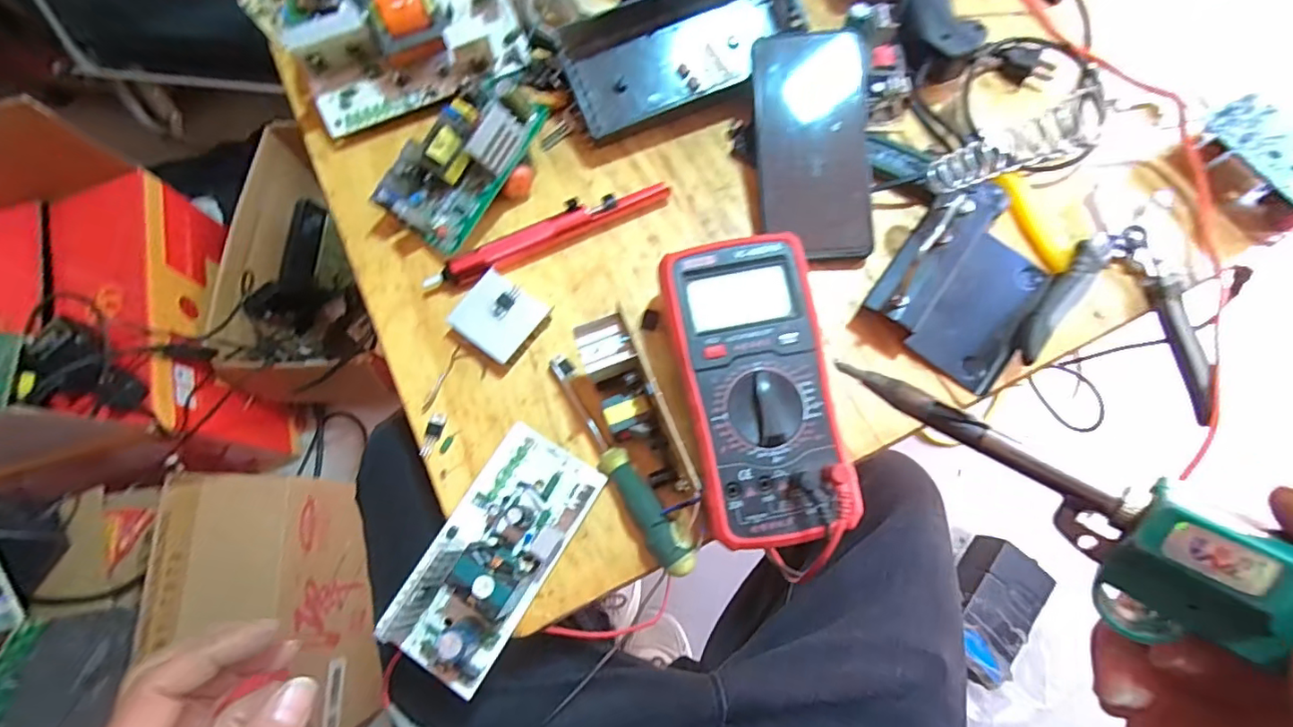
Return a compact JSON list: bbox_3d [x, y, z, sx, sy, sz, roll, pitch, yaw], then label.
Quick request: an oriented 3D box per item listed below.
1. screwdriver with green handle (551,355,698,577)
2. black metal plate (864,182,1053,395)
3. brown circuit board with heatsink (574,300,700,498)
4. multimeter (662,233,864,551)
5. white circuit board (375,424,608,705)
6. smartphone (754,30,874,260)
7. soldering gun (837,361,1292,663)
[{"bbox_3d":[-0.020,0.061,0.348,0.023,0.024,0.158,-34,75,-9],"label":"screwdriver with green handle"},{"bbox_3d":[0.220,-0.059,0.377,0.098,0.017,0.128,38,80,-7],"label":"black metal plate"},{"bbox_3d":[-0.006,0.030,0.336,0.034,0.060,0.113,-24,74,-6],"label":"brown circuit board with heatsink"},{"bbox_3d":[0.065,0.017,0.340,0.094,0.052,0.180,-10,73,-2],"label":"multimeter"},{"bbox_3d":[-0.094,0.111,0.324,0.070,0.044,0.147,30,76,10],"label":"white circuit board"},{"bbox_3d":[0.118,-0.156,0.391,0.079,0.008,0.162,-4,87,0],"label":"smartphone"},{"bbox_3d":[0.151,0.059,0.151,0.035,0.036,0.212,-43,60,-11],"label":"soldering gun"}]

